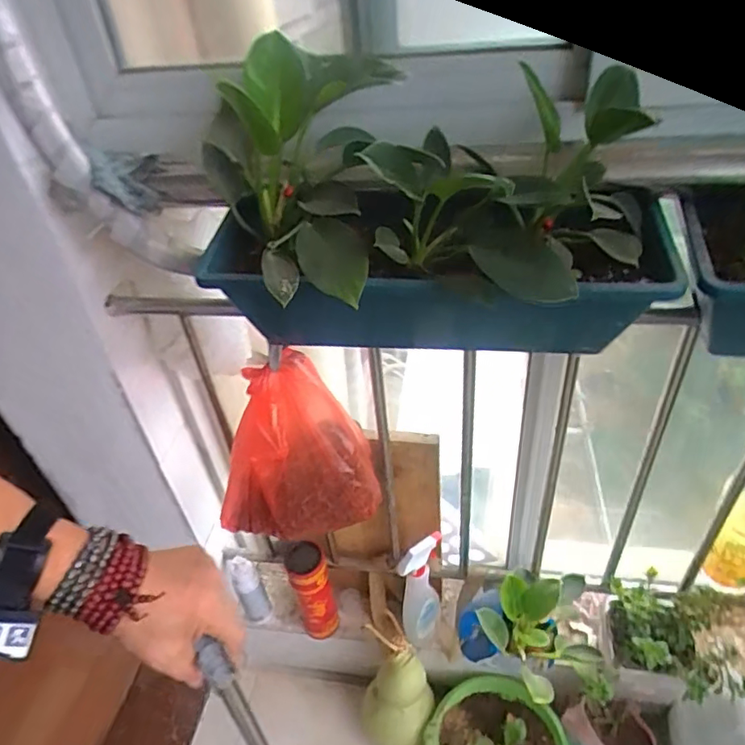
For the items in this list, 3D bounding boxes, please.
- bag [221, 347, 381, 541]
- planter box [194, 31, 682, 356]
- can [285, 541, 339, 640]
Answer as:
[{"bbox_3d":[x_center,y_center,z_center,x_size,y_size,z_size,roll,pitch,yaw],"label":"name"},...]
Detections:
[{"bbox_3d":[-0.118,0.122,0.806,0.243,0.280,0.106,-1,38,13],"label":"bag"},{"bbox_3d":[0.048,-0.160,0.556,0.446,0.267,0.264,-7,37,5],"label":"planter box"},{"bbox_3d":[-0.120,0.459,1.123,0.073,0.269,0.080,-7,37,5],"label":"can"}]

